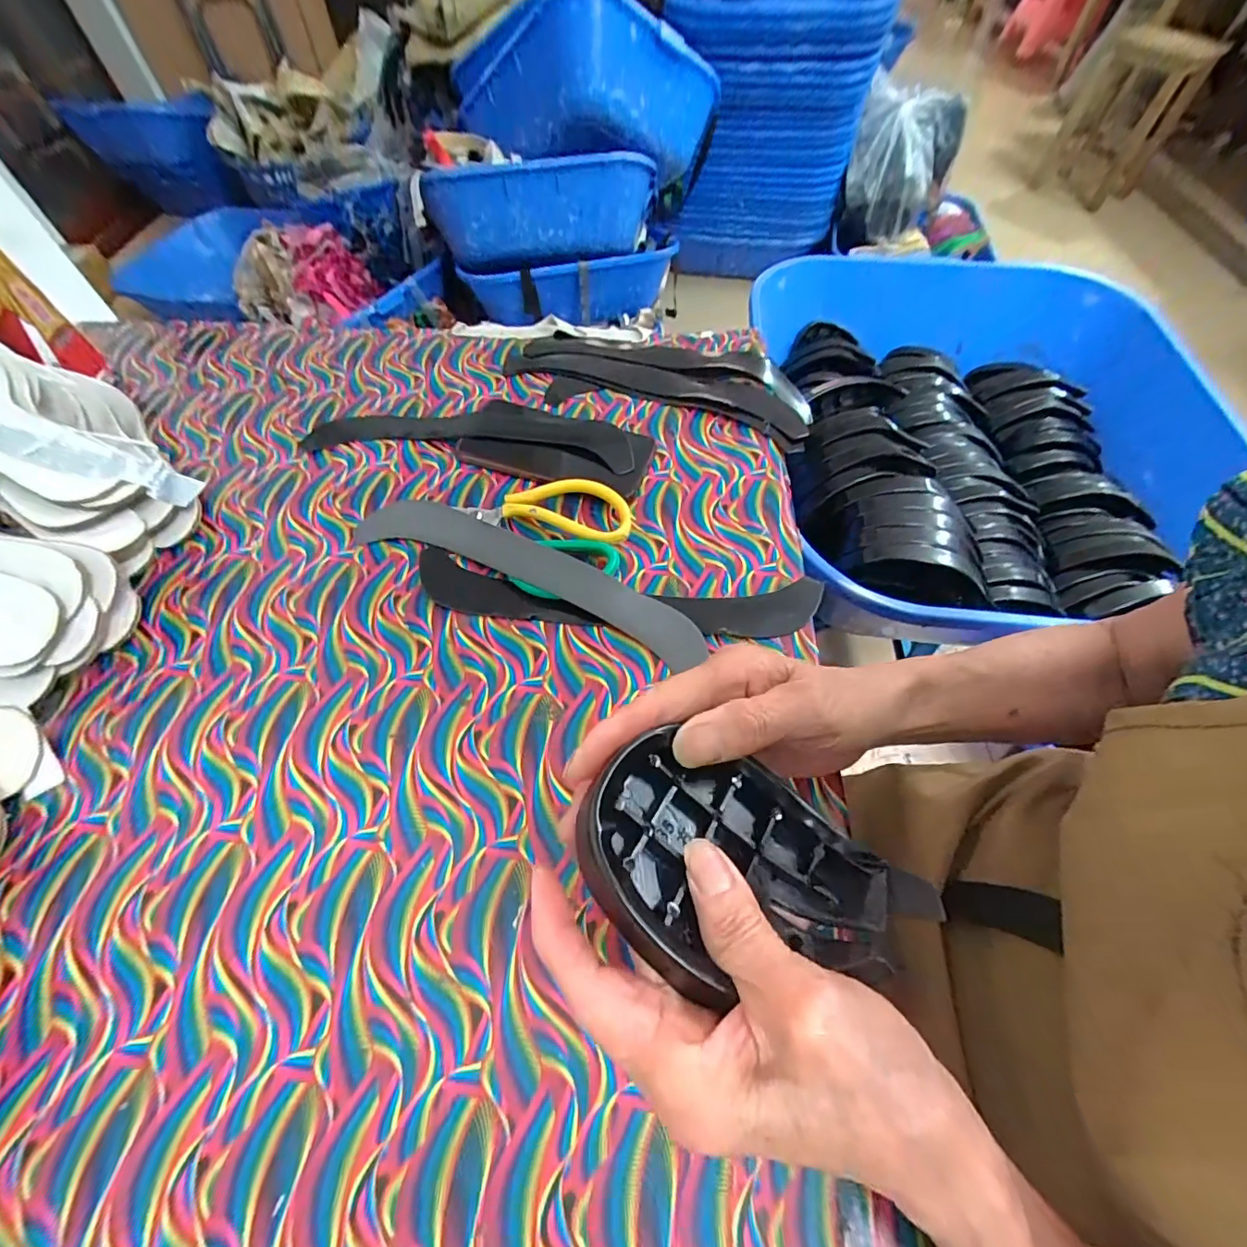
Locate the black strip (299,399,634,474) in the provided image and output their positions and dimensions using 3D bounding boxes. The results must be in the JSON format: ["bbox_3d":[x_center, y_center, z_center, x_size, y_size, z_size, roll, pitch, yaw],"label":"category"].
[{"bbox_3d":[-0.135,-0.171,0.470,0.289,0.016,0.063,6,59,6],"label":"black strip"}]

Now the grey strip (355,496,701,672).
[{"bbox_3d":[-0.071,-0.041,0.388,0.277,0.018,0.045,21,62,14],"label":"grey strip"}]

